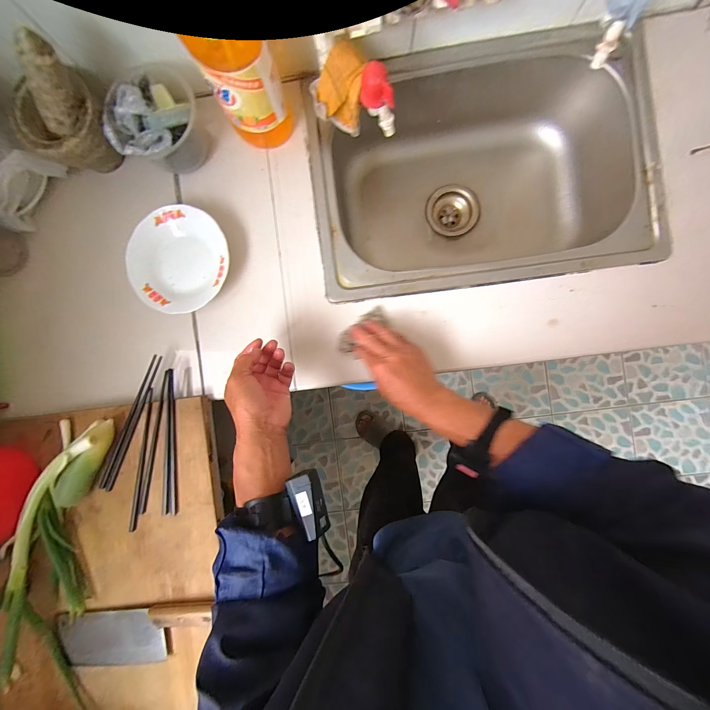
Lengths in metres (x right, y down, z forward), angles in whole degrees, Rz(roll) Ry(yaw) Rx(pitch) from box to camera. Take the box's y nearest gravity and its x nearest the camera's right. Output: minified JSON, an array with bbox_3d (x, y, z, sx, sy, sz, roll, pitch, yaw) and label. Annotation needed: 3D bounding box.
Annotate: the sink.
[{"bbox_3d":[0.207,-0.306,0.572,0.530,0.185,0.379,-6,90,1],"label":"sink"}]

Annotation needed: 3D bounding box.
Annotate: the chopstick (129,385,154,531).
[{"bbox_3d":[-0.354,0.172,0.503,0.013,0.004,0.232,6,90,1],"label":"chopstick"}]

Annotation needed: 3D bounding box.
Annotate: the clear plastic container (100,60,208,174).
[{"bbox_3d":[-0.294,-0.353,0.471,0.117,0.114,0.116,0,90,1],"label":"clear plastic container"}]

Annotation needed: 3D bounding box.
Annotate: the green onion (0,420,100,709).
[{"bbox_3d":[-0.489,0.332,0.479,0.137,0.057,0.451,10,91,1],"label":"green onion"}]

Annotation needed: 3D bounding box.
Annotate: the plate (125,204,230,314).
[{"bbox_3d":[-0.291,-0.156,0.505,0.166,0.040,0.168,0,90,1],"label":"plate"}]

